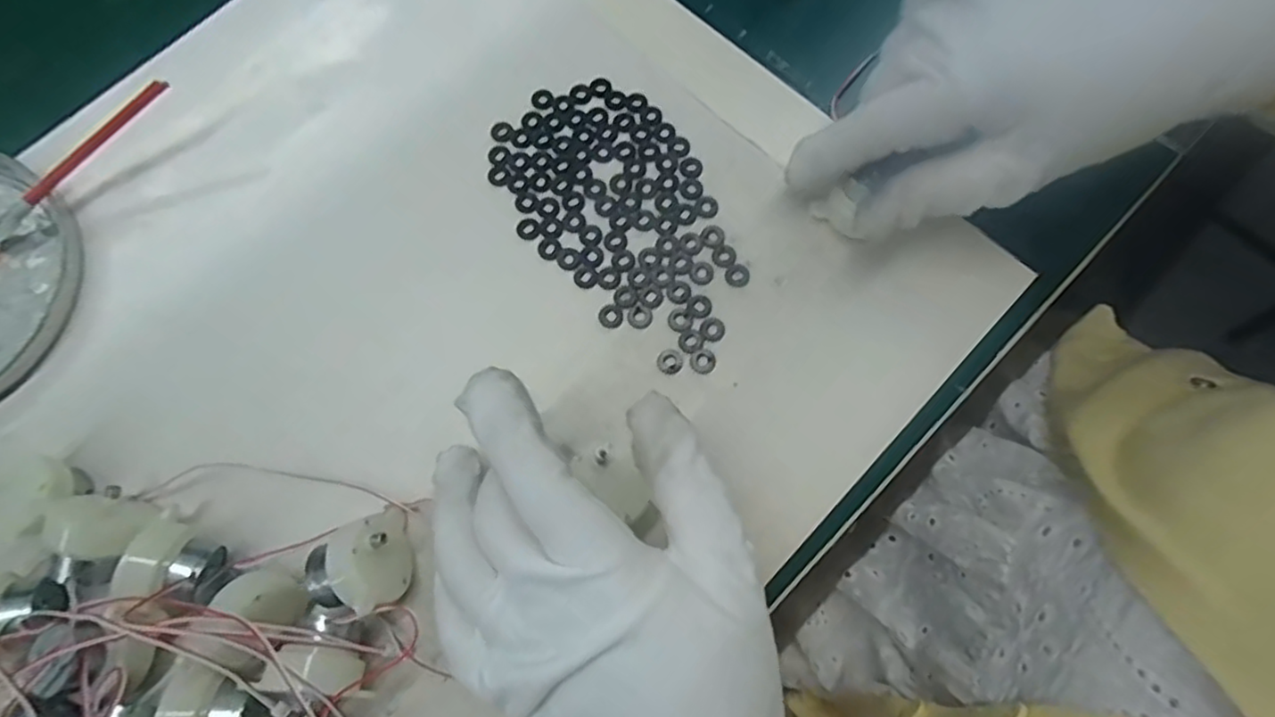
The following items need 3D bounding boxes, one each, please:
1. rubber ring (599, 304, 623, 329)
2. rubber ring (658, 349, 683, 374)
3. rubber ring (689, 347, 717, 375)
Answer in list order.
[{"bbox_3d":[-0.011,-0.019,0.279,0.011,0.004,0.011,-1,74,2],"label":"rubber ring"},{"bbox_3d":[0.014,0.001,0.272,0.010,0.004,0.011,-1,74,2],"label":"rubber ring"},{"bbox_3d":[0.027,0.001,0.271,0.011,0.004,0.011,-1,74,2],"label":"rubber ring"}]

